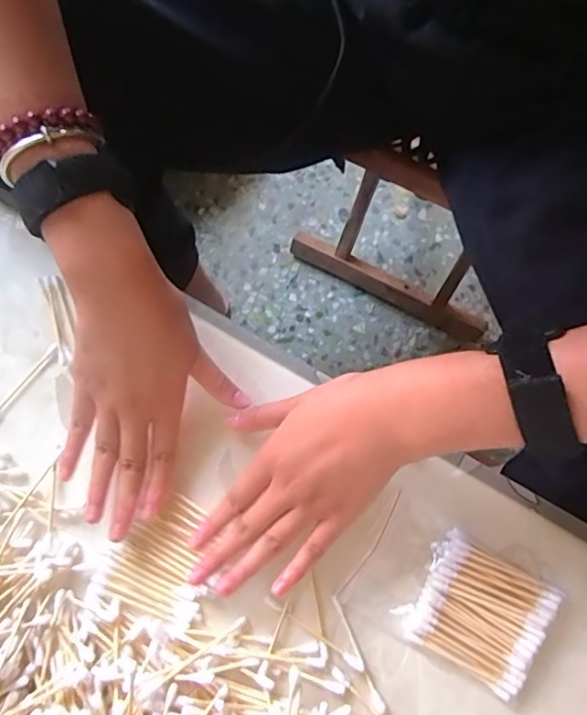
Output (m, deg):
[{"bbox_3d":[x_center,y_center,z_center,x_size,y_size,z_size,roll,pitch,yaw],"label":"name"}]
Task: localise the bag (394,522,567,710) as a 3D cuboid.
[{"bbox_3d":[0.110,0.152,0.309,0.076,0.016,0.071,31,80,8],"label":"bag"}]

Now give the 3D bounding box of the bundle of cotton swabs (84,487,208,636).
[{"bbox_3d":[-0.087,0.127,0.332,0.069,0.013,0.076,19,79,6],"label":"bundle of cotton swabs"}]

